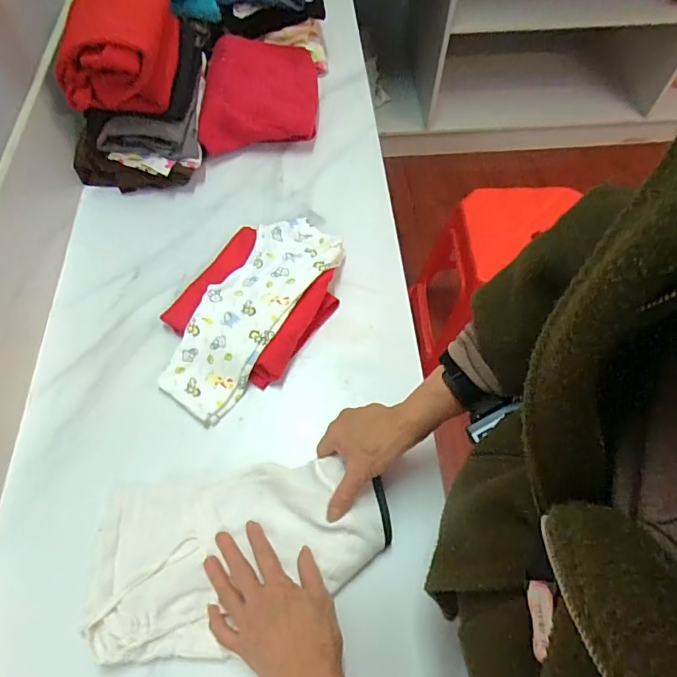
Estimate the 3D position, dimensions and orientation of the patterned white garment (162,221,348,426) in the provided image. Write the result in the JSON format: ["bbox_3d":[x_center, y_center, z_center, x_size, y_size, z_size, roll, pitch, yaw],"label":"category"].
[{"bbox_3d":[-0.110,-0.046,0.608,0.122,0.056,0.304,29,64,16],"label":"patterned white garment"}]

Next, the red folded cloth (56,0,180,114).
[{"bbox_3d":[-0.310,-0.446,0.675,0.133,0.112,0.219,1,60,1],"label":"red folded cloth"}]

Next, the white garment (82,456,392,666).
[{"bbox_3d":[-0.092,0.210,0.463,0.280,0.029,0.159,-6,59,0],"label":"white garment"}]

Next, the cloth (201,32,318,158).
[{"bbox_3d":[-0.127,-0.411,0.797,0.181,0.067,0.243,0,60,0],"label":"cloth"}]

